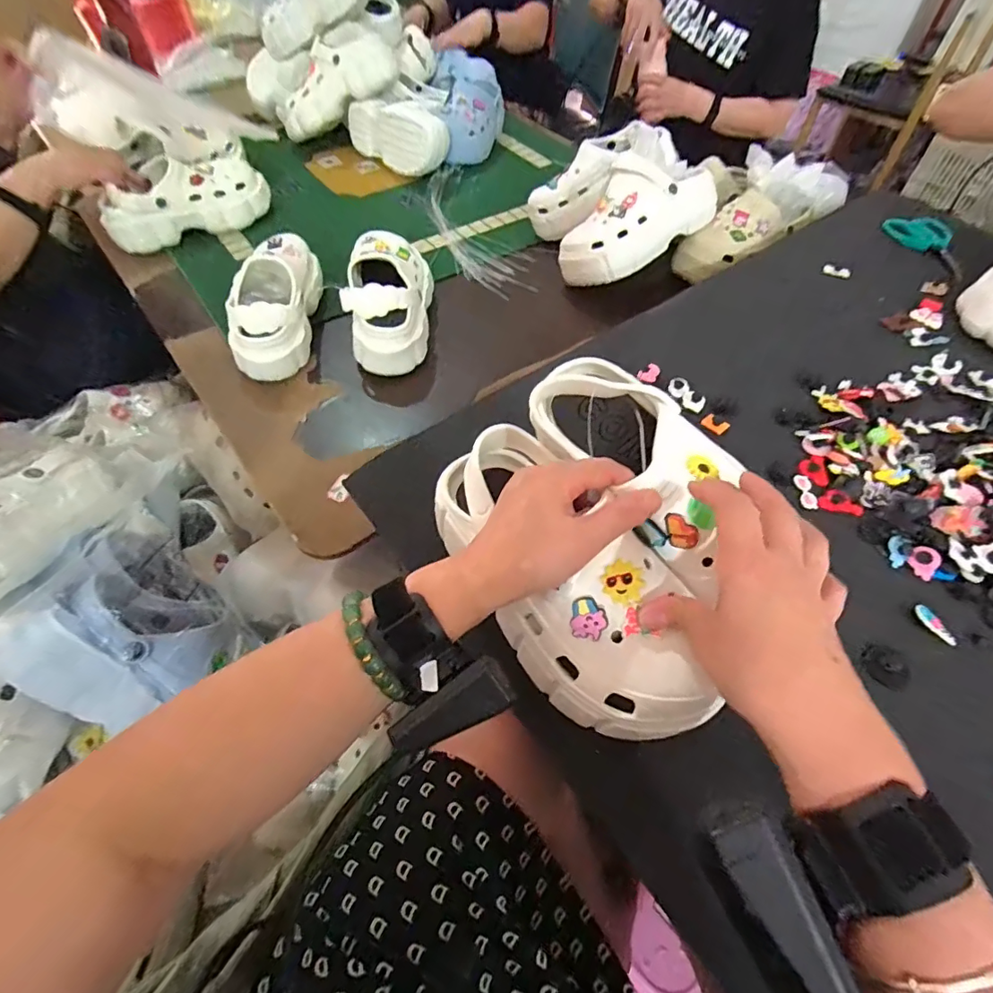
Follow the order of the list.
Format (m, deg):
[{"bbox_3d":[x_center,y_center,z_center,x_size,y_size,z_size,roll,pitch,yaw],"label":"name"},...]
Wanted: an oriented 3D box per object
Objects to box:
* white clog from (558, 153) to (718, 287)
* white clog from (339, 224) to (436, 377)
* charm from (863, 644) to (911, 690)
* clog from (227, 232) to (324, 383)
[{"bbox_3d":[0.215,-0.433,0.798,0.233,0.125,0.125,-30,60,-20],"label":"white clog"},{"bbox_3d":[-0.152,-0.297,0.738,0.105,0.099,0.235,0,54,0],"label":"white clog"},{"bbox_3d":[0.295,0.127,0.382,0.030,0.004,0.033,0,54,0],"label":"charm"},{"bbox_3d":[-0.311,-0.279,0.721,0.097,0.093,0.224,-4,54,-3],"label":"clog"}]

